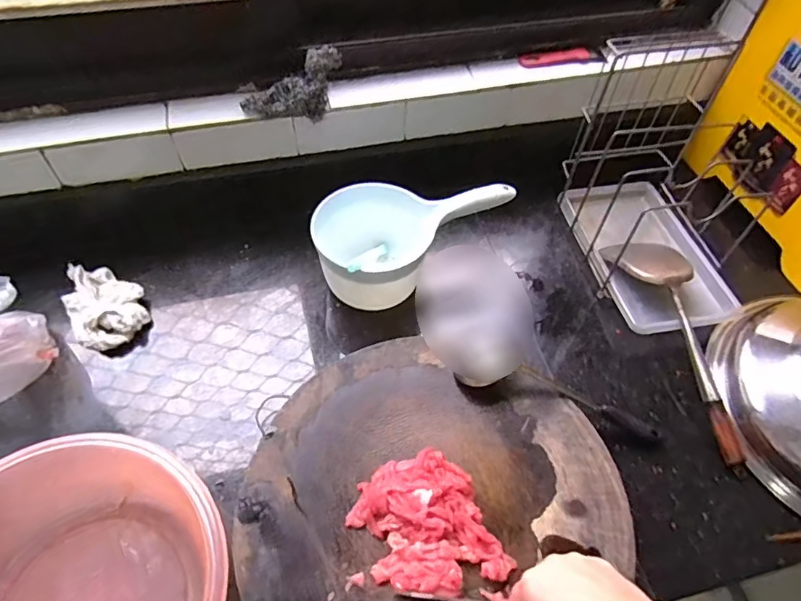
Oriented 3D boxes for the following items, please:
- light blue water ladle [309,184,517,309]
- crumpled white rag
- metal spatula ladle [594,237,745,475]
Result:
[{"bbox_3d":[0.016,-0.086,0.681,0.235,0.104,0.129,-18,57,-14],"label":"light blue water ladle"},{"bbox_3d":[-0.382,-0.004,0.678,0.087,0.043,0.147,-26,59,-20],"label":"crumpled white rag"},{"bbox_3d":[0.329,0.044,0.643,0.087,0.067,0.312,-1,54,-3],"label":"metal spatula ladle"}]

